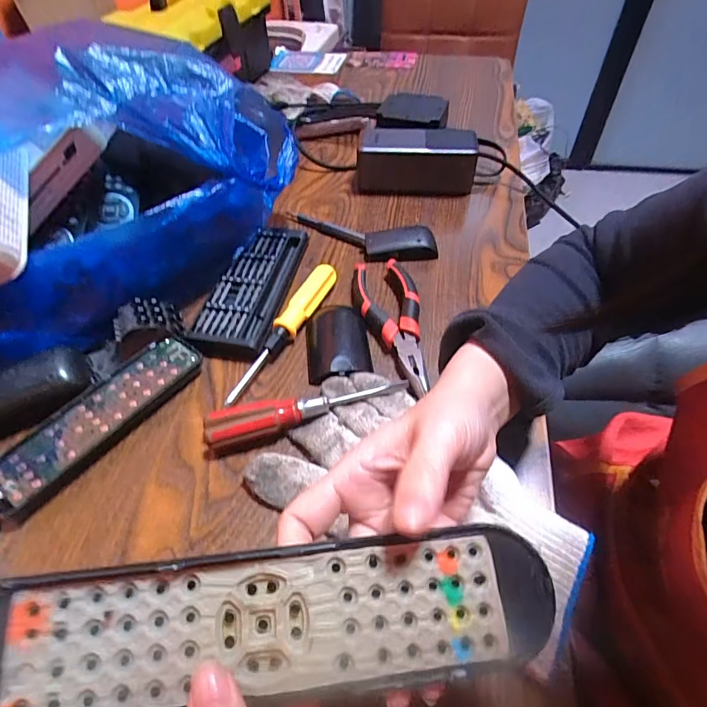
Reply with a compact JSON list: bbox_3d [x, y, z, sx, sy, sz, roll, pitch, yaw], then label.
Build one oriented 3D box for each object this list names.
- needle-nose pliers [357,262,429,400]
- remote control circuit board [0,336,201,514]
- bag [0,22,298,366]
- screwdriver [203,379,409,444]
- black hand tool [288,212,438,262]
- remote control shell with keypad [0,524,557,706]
[{"bbox_3d":[0.031,-0.026,0.359,0.047,0.021,0.140,-4,50,-1],"label":"needle-nose pliers"},{"bbox_3d":[-0.177,0.044,0.313,0.041,0.017,0.149,29,57,24],"label":"remote control circuit board"},{"bbox_3d":[-0.229,-0.139,0.370,0.362,0.149,0.230,-33,56,-22],"label":"bag"},{"bbox_3d":[-0.031,0.039,0.308,0.139,0.022,0.020,-13,51,-8],"label":"screwdriver"},{"bbox_3d":[0.004,-0.118,0.446,0.159,0.018,0.047,12,52,12],"label":"black hand tool"},{"bbox_3d":[-0.023,0.094,0.156,0.190,0.015,0.045,-3,50,-7],"label":"remote control shell with keypad"}]

